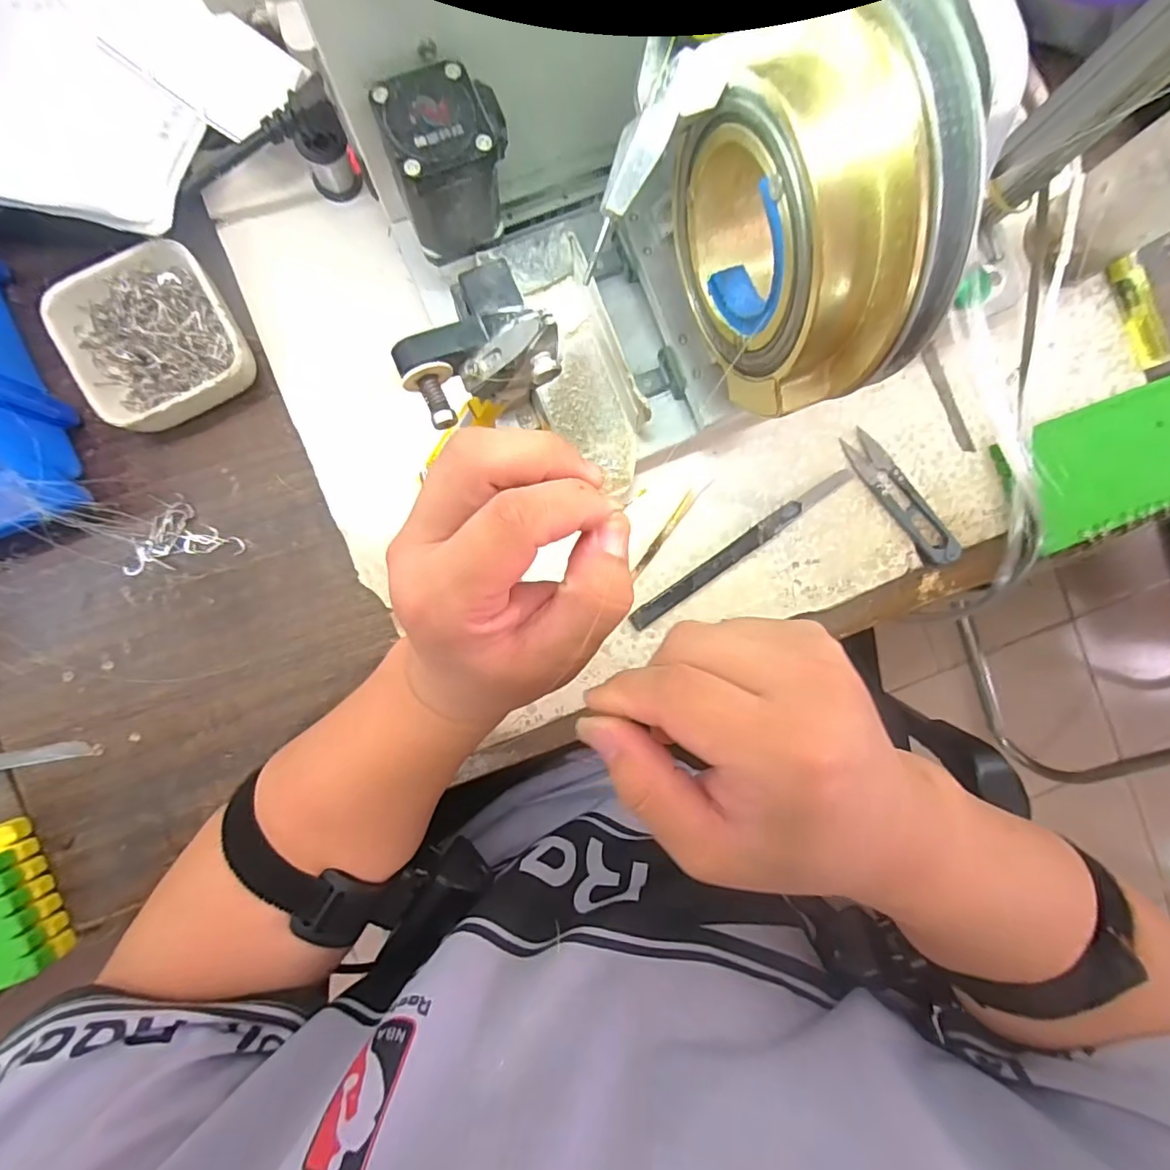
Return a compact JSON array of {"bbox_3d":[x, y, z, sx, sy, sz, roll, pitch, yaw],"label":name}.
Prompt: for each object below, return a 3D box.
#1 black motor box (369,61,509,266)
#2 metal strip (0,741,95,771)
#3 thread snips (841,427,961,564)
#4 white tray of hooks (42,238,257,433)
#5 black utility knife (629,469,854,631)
[{"bbox_3d":[-0.060,-0.188,0.245,0.049,0.053,0.042,-22,92,-5],"label":"black motor box"},{"bbox_3d":[-0.314,0.097,0.301,0.077,0.004,0.010,-9,91,-5],"label":"metal strip"},{"bbox_3d":[0.203,-0.056,0.346,0.022,0.008,0.100,-41,93,-4],"label":"thread snips"},{"bbox_3d":[-0.231,-0.131,0.296,0.080,0.034,0.088,-29,92,-4],"label":"white tray of hooks"},{"bbox_3d":[0.098,-0.025,0.338,0.166,0.009,0.012,-35,93,-4],"label":"black utility knife"}]

